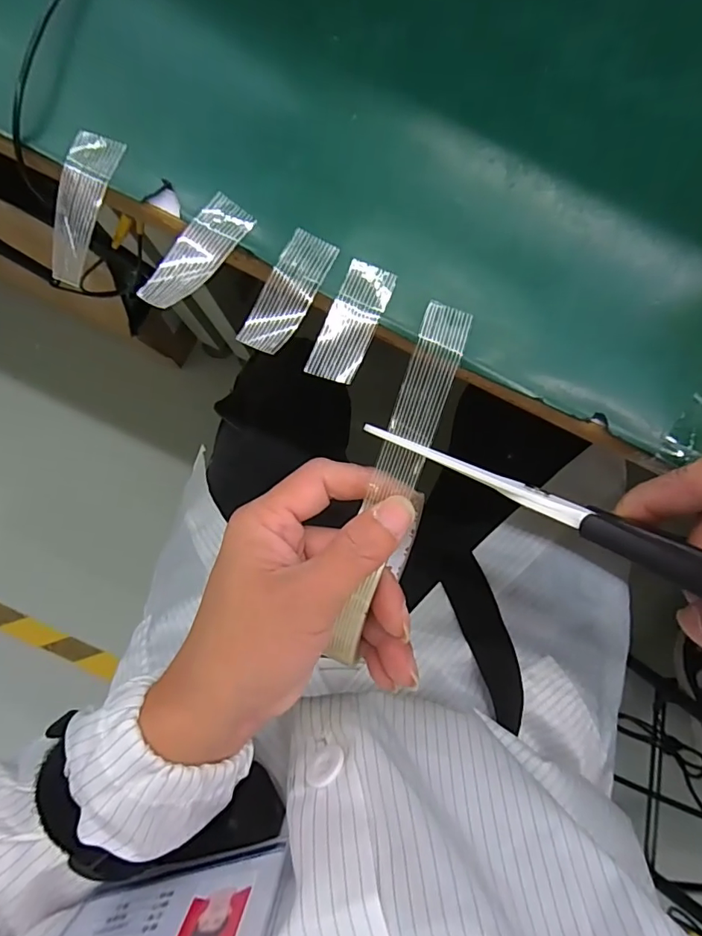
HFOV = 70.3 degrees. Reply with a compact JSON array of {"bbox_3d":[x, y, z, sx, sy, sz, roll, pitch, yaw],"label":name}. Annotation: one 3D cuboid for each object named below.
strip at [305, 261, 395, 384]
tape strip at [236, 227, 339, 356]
[{"bbox_3d":[0.001,-0.060,0.206,0.020,0.004,0.051,24,88,-1],"label":"strip"},{"bbox_3d":[-0.026,-0.072,0.205,0.020,0.004,0.053,28,88,-1],"label":"tape strip"}]

